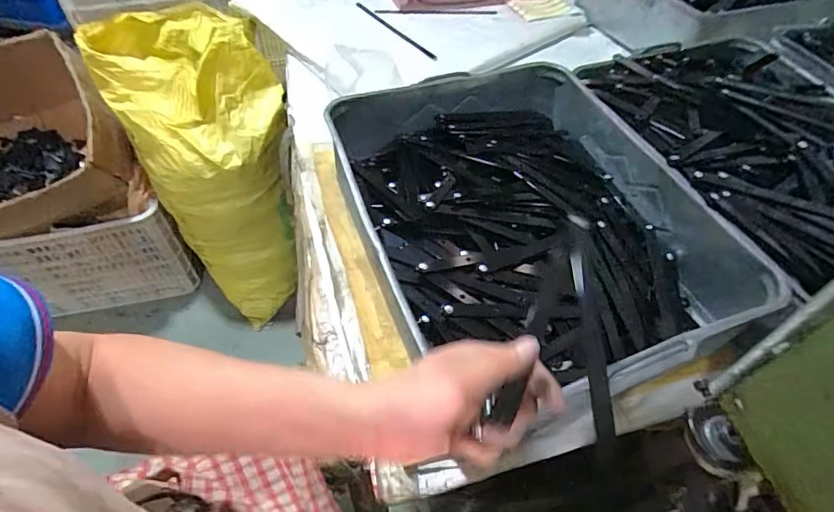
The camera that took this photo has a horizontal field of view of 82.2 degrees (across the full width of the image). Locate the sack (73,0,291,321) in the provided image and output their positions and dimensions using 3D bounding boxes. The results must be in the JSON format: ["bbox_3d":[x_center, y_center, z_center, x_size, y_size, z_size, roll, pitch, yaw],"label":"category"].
[{"bbox_3d":[-0.562,-0.261,1.341,0.354,0.695,0.451,-29,59,-23],"label":"sack"}]

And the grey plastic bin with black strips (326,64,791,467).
[{"bbox_3d":[0.130,-0.037,0.646,0.399,0.137,0.500,-15,55,-14],"label":"grey plastic bin with black strips"}]

